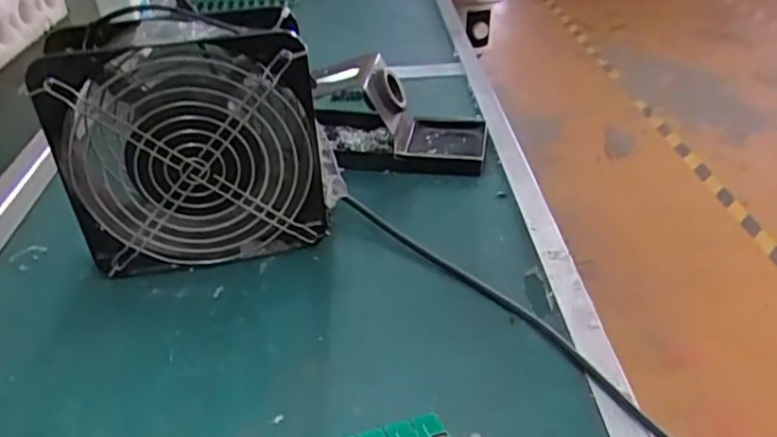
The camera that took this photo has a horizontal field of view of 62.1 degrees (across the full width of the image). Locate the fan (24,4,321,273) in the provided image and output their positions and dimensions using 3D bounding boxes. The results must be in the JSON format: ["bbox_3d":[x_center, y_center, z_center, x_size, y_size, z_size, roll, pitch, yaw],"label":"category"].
[{"bbox_3d":[-0.119,-0.046,0.410,0.157,0.155,0.058,-9,35,-9],"label":"fan"}]

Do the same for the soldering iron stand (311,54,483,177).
[{"bbox_3d":[0.001,-0.089,0.538,0.159,0.072,0.082,2,35,6],"label":"soldering iron stand"}]

